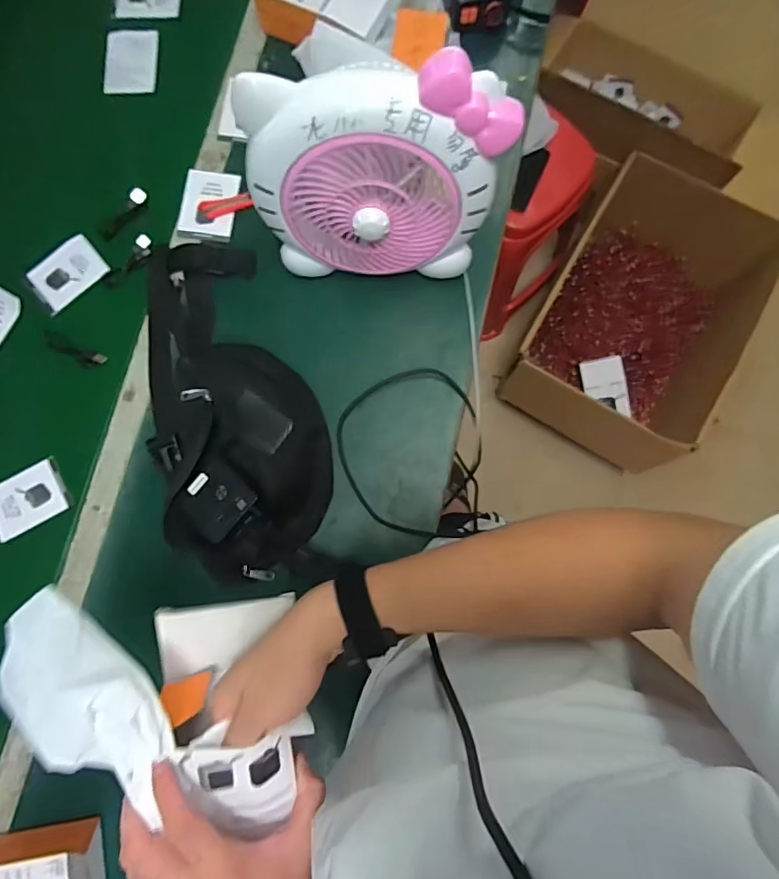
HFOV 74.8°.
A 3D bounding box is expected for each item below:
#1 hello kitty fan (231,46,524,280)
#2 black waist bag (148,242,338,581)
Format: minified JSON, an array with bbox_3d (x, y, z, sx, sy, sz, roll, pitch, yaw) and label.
[{"bbox_3d":[-0.015,-0.264,0.533,0.248,0.239,0.092,-3,82,-2],"label":"hello kitty fan"},{"bbox_3d":[-0.192,-0.051,0.615,0.213,0.074,0.431,-6,85,-2],"label":"black waist bag"}]

